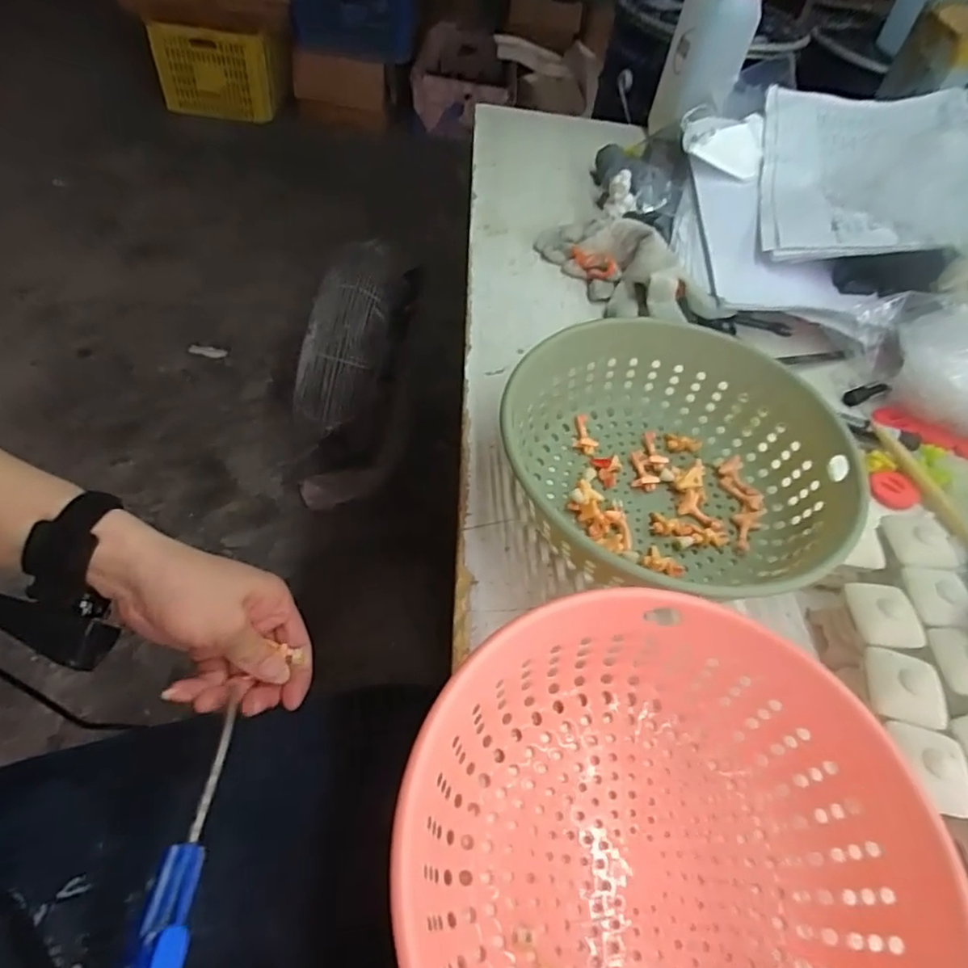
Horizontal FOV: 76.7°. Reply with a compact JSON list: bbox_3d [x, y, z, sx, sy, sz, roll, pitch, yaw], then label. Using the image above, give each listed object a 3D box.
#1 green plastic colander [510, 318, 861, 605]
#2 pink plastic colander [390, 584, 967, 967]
[{"bbox_3d":[0.129,-0.011,0.426,0.235,0.077,0.226,18,51,5],"label":"green plastic colander"},{"bbox_3d":[0.074,0.168,0.274,0.219,0.079,0.217,5,51,-6],"label":"pink plastic colander"}]

